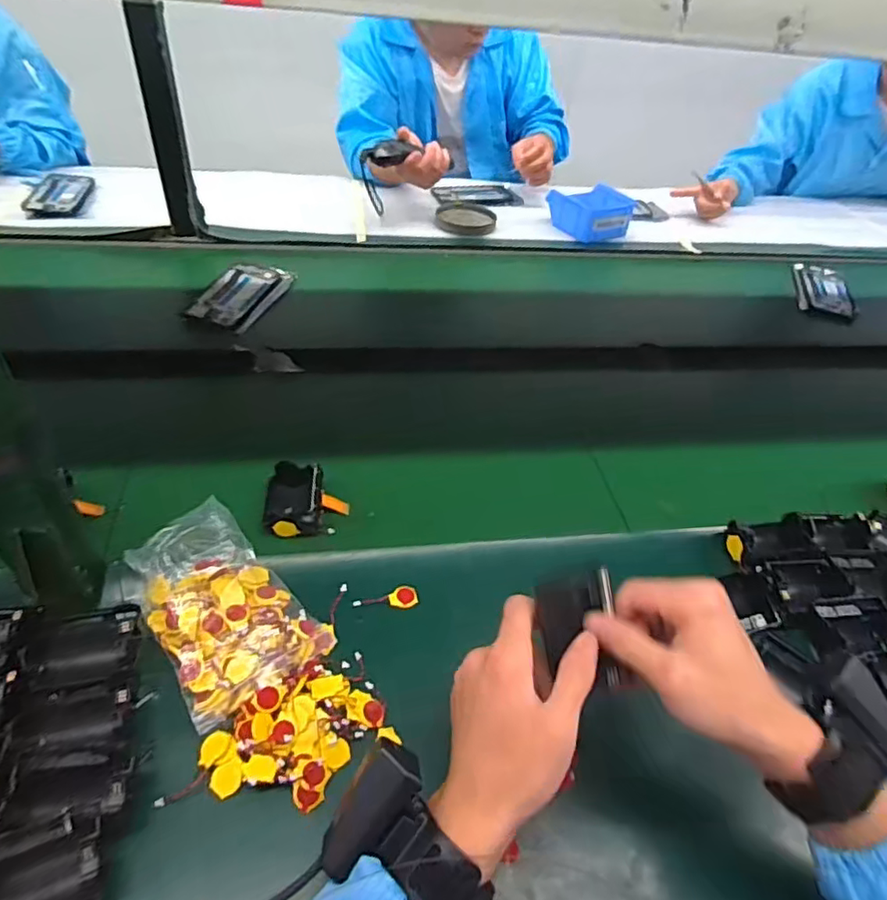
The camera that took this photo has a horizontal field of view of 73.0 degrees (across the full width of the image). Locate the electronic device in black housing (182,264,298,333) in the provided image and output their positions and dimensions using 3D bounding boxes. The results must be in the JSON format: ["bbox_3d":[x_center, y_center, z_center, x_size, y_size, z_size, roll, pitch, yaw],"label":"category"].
[{"bbox_3d":[-0.294,-0.230,0.878,0.097,0.013,0.164,16,45,9],"label":"electronic device in black housing"}]

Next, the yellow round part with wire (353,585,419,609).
[{"bbox_3d":[-0.049,0.129,0.517,0.060,0.006,0.020,-1,70,-30],"label":"yellow round part with wire"}]

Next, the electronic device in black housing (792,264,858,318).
[{"bbox_3d":[0.683,-0.293,1.084,0.098,0.015,0.173,14,45,7],"label":"electronic device in black housing"}]

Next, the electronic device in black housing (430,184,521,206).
[{"bbox_3d":[0.066,-0.526,1.238,0.176,0.013,0.109,-9,47,-16],"label":"electronic device in black housing"}]

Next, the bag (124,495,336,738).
[{"bbox_3d":[-0.177,0.118,0.474,0.114,0.051,0.161,-32,56,-32],"label":"bag"}]

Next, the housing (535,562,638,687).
[{"bbox_3d":[0.088,0.113,0.386,0.050,0.013,0.073,-3,74,-10],"label":"housing"}]

